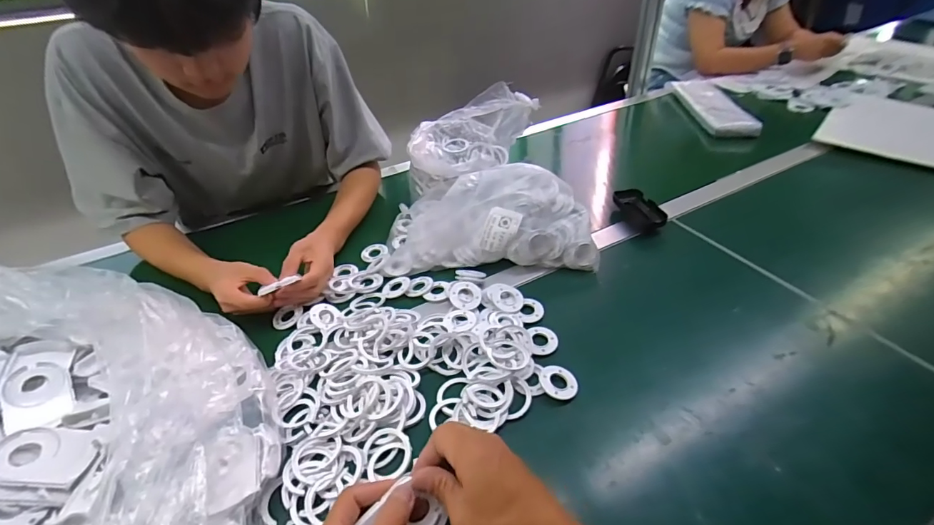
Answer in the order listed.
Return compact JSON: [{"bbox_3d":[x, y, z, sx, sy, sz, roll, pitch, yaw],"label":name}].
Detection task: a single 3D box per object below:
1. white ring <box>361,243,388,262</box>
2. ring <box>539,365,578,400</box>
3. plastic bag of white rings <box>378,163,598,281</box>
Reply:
[{"bbox_3d":[-0.154,-0.016,0.723,0.045,0.012,0.046,-7,39,-3],"label":"white ring"},{"bbox_3d":[0.106,0.137,0.501,0.044,0.010,0.042,-1,42,1],"label":"ring"},{"bbox_3d":[0.027,-0.089,0.702,0.317,0.090,0.220,-4,42,-3],"label":"plastic bag of white rings"}]

